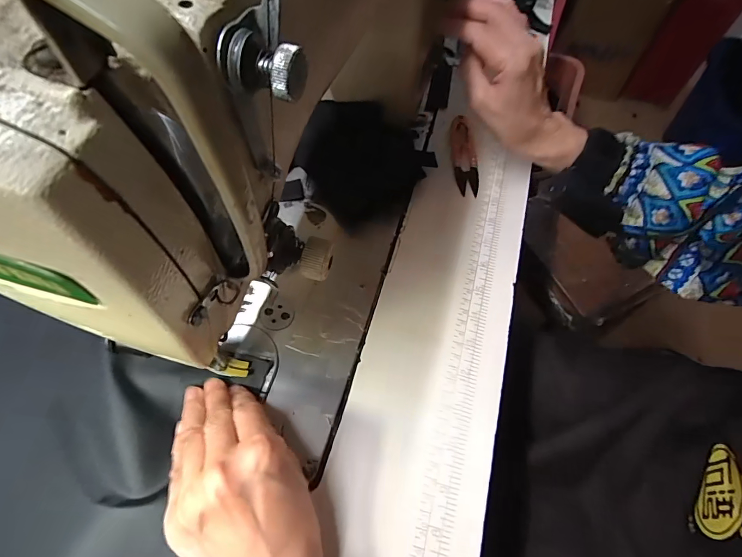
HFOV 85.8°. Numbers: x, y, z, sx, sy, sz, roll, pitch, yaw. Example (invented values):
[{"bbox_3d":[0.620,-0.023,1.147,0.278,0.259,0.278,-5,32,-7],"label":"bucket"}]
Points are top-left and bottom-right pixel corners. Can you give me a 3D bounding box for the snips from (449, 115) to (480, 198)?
[{"bbox_3d":[0.094,-0.127,0.409,0.024,0.015,0.095,-4,60,-4],"label":"snips"}]

